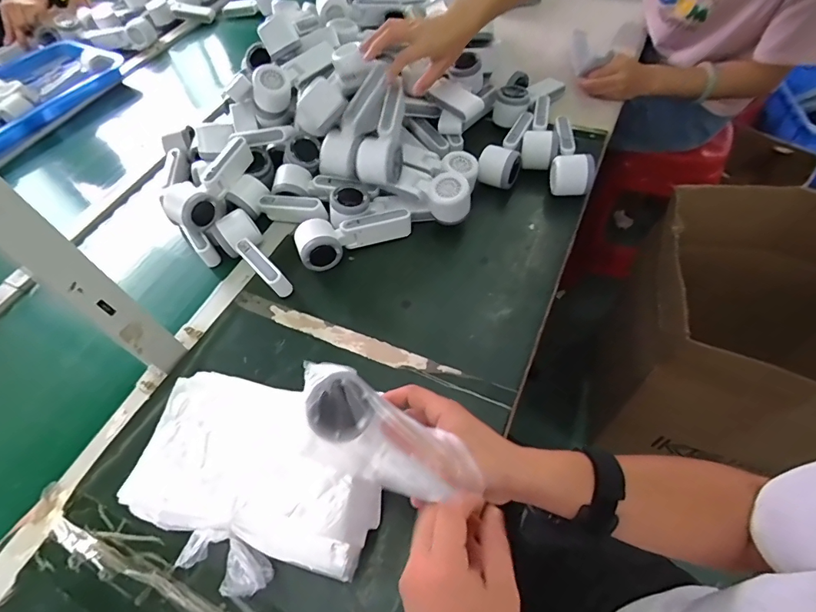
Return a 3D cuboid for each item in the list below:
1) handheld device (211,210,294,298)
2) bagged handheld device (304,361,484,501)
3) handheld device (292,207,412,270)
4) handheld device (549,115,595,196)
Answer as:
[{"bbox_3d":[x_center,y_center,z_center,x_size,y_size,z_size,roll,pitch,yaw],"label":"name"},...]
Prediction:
[{"bbox_3d":[-0.222,-0.070,0.629,0.060,0.047,0.151,-32,59,-15],"label":"handheld device"},{"bbox_3d":[-0.026,0.109,0.370,0.167,0.052,0.062,31,64,12],"label":"bagged handheld device"},{"bbox_3d":[-0.079,-0.105,0.644,0.166,0.049,0.063,-22,57,-9],"label":"handheld device"},{"bbox_3d":[0.259,-0.242,0.701,0.061,0.066,0.149,6,57,10],"label":"handheld device"}]

